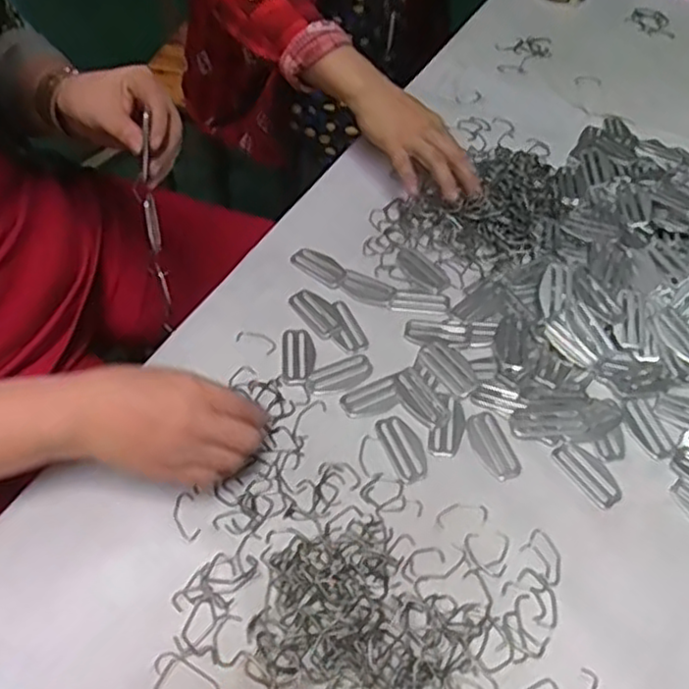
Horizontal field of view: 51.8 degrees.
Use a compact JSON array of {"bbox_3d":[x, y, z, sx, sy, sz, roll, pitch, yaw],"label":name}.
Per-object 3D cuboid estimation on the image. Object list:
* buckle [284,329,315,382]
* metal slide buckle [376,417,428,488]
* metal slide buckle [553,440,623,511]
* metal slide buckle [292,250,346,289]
[{"bbox_3d":[-0.040,0.008,0.616,0.026,0.004,0.055,-1,51,-4],"label":"buckle"},{"bbox_3d":[0.047,0.081,0.562,0.028,0.004,0.059,-17,54,-16],"label":"metal slide buckle"},{"bbox_3d":[0.191,0.100,0.553,0.029,0.004,0.058,-27,57,-23],"label":"metal slide buckle"},{"bbox_3d":[-0.022,-0.075,0.675,0.057,0.004,0.031,34,57,22],"label":"metal slide buckle"}]

